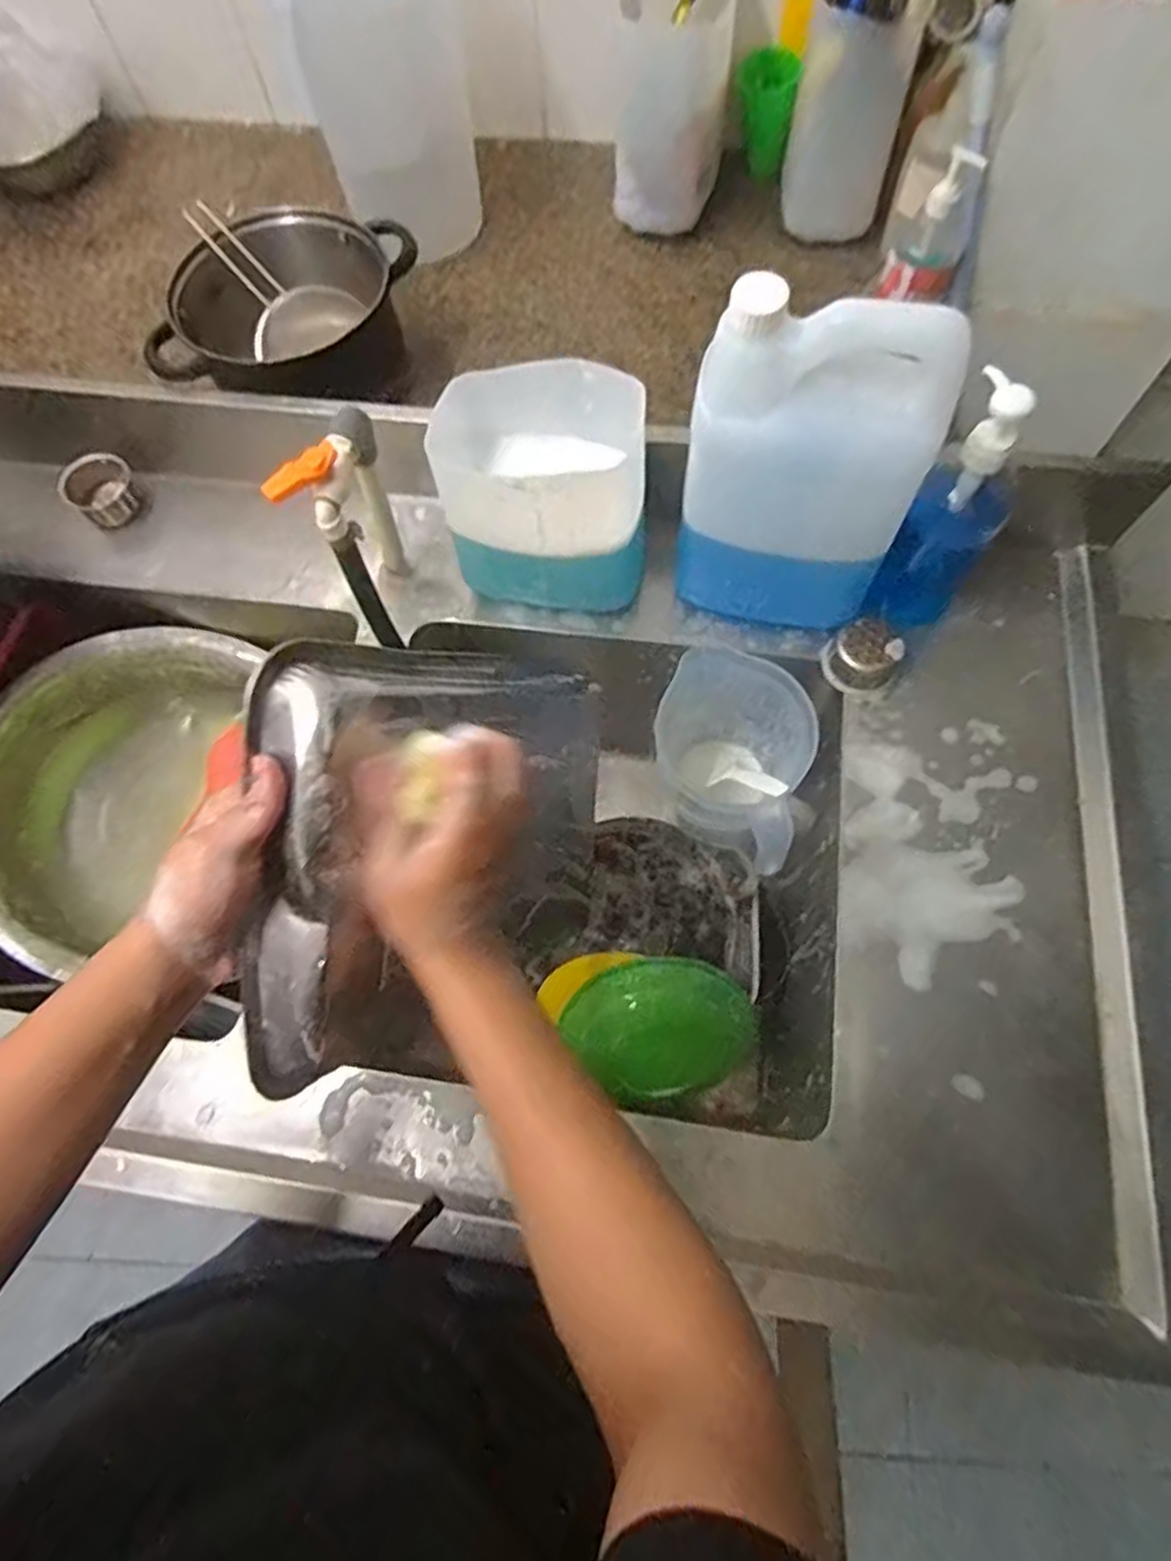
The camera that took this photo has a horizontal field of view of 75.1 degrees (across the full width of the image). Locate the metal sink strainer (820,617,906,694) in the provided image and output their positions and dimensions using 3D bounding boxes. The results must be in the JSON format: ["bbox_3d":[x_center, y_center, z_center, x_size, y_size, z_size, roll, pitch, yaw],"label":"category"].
[{"bbox_3d":[0.274,-0.124,0.751,0.068,0.040,0.065,-1,69,2],"label":"metal sink strainer"}]

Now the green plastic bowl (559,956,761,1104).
[{"bbox_3d":[0.083,0.265,0.848,0.194,0.075,0.176,-17,103,-1],"label":"green plastic bowl"}]

